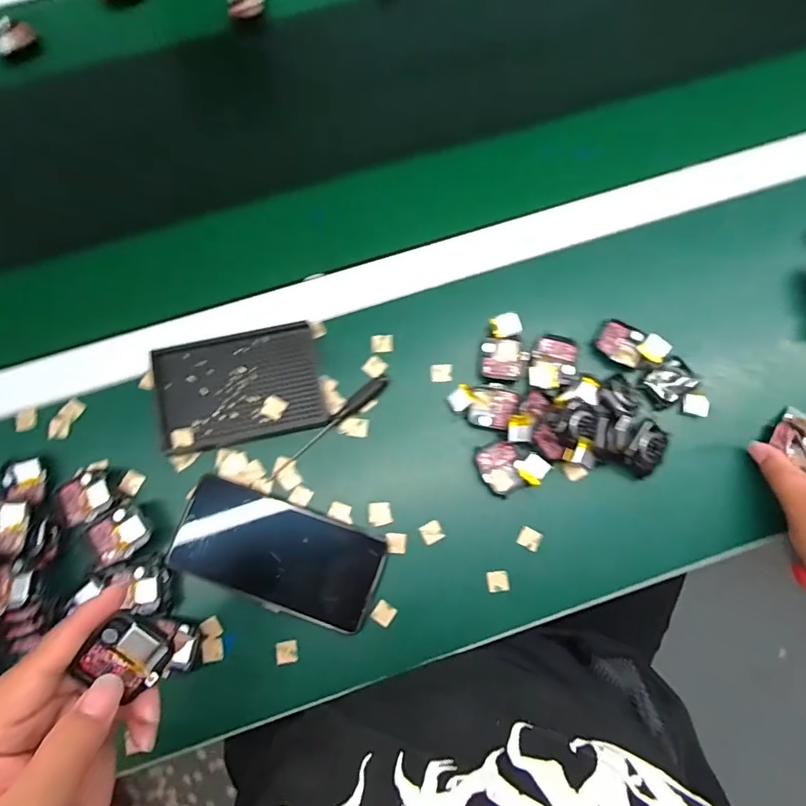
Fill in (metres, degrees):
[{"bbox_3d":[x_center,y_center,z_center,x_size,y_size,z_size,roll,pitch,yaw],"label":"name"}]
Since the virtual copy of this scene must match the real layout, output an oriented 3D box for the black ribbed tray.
[{"bbox_3d":[-0.138,-0.014,0.415,0.134,0.020,0.090,-13,78,-4],"label":"black ribbed tray"}]

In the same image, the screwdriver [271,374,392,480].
[{"bbox_3d":[-0.064,0.020,0.413,0.128,0.009,0.013,-40,81,-9],"label":"screwdriver"}]

